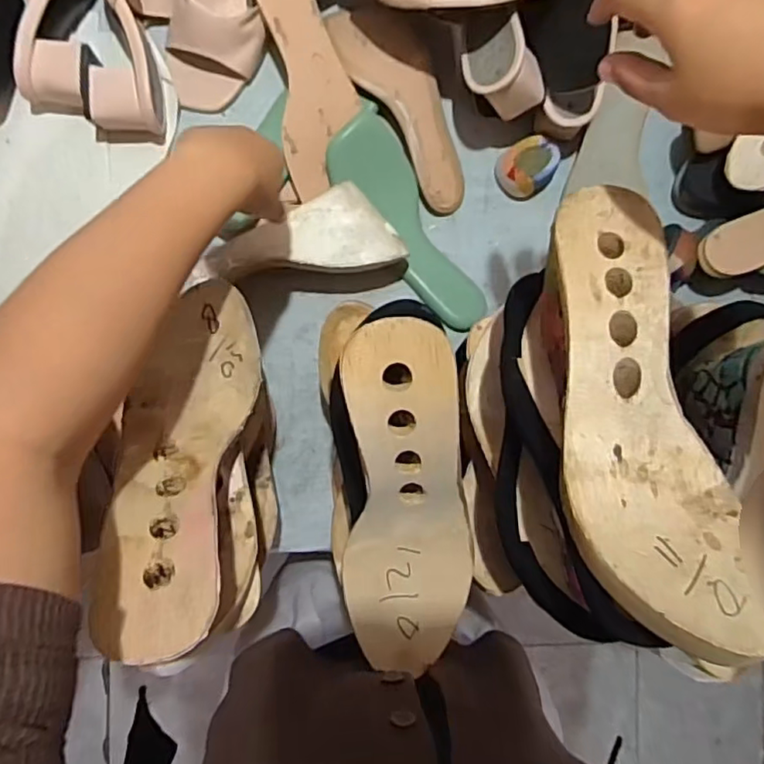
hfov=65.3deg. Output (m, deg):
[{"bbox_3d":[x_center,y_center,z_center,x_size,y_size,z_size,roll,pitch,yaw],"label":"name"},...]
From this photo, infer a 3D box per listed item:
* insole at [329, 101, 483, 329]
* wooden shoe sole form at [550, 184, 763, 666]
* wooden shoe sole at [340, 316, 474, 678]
[{"bbox_3d":[0.023,-0.159,0.606,0.084,0.042,0.241,-29,91,-4],"label":"insole"},{"bbox_3d":[0.135,0.008,0.308,0.082,0.049,0.238,-5,77,-4],"label":"wooden shoe sole form"},{"bbox_3d":[0.016,0.073,0.348,0.078,0.042,0.230,-5,119,-4],"label":"wooden shoe sole"}]

